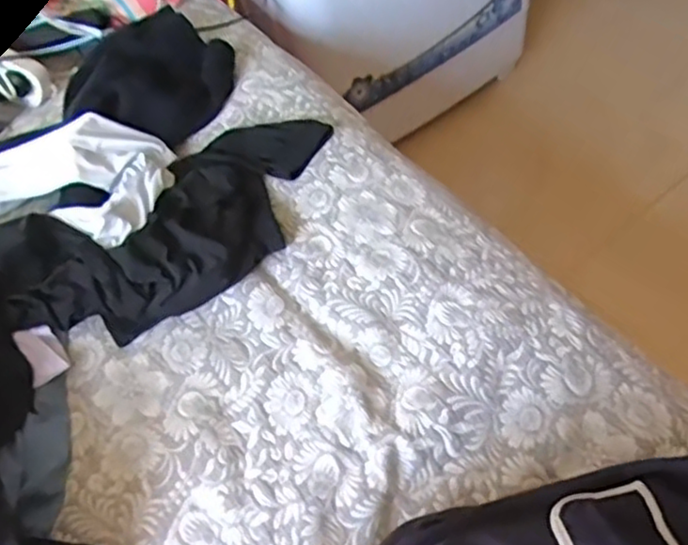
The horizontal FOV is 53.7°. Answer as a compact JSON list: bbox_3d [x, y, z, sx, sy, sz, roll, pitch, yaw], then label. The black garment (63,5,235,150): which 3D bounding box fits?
[{"bbox_3d":[-0.249,-0.251,0.891,0.163,0.074,0.220,32,64,28],"label":"black garment"}]

